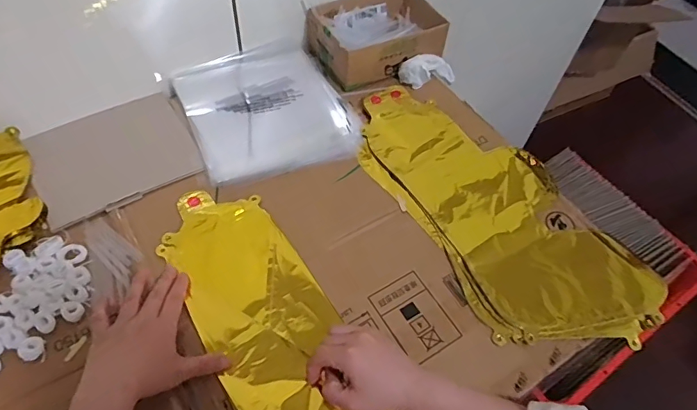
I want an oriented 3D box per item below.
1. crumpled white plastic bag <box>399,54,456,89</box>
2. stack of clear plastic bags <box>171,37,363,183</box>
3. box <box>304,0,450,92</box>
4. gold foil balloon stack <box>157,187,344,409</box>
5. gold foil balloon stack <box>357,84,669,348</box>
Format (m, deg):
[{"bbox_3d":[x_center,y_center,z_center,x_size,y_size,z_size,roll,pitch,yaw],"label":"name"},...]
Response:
[{"bbox_3d":[0.132,-0.210,0.734,0.107,0.043,0.043,-16,55,-32],"label":"crumpled white plastic bag"},{"bbox_3d":[-0.119,-0.142,0.671,0.210,0.016,0.240,-20,59,-17],"label":"stack of clear plastic bags"},{"bbox_3d":[0.041,-0.274,0.752,0.197,0.066,0.156,-19,59,-16],"label":"box"},{"bbox_3d":[-0.068,0.148,0.489,0.130,0.013,0.423,-26,63,-21],"label":"gold foil balloon stack"},{"bbox_3d":[0.182,-0.004,0.606,0.215,0.018,0.428,-26,64,-22],"label":"gold foil balloon stack"}]

